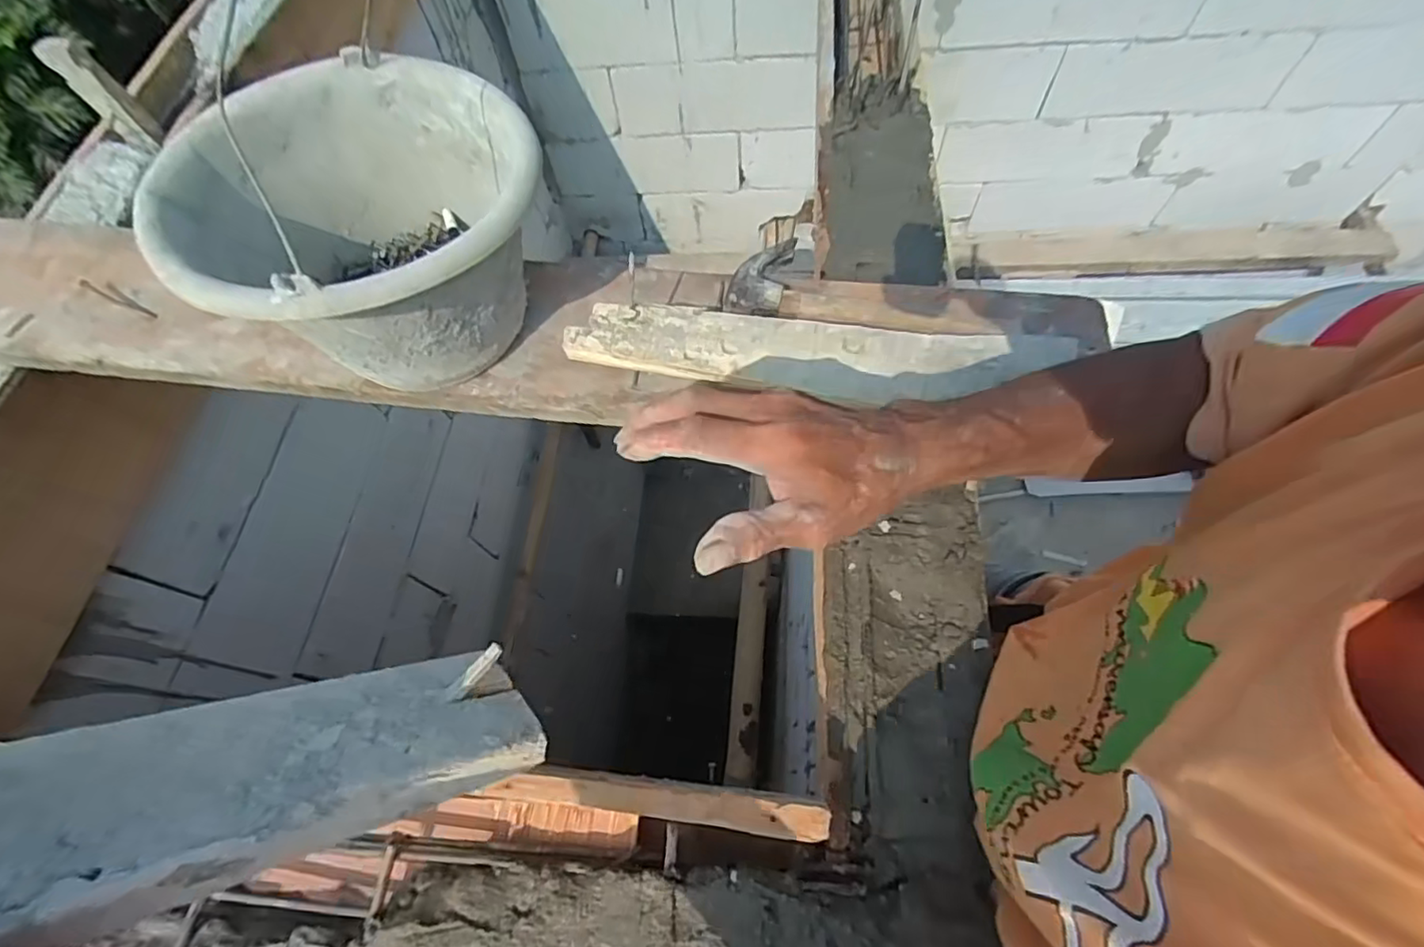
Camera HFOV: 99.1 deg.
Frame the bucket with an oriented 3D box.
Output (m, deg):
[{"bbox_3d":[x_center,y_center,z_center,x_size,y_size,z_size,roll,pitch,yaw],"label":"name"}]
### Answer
[{"bbox_3d":[-0.257,-0.175,0.479,0.251,0.148,0.249,-2,63,3],"label":"bucket"}]

